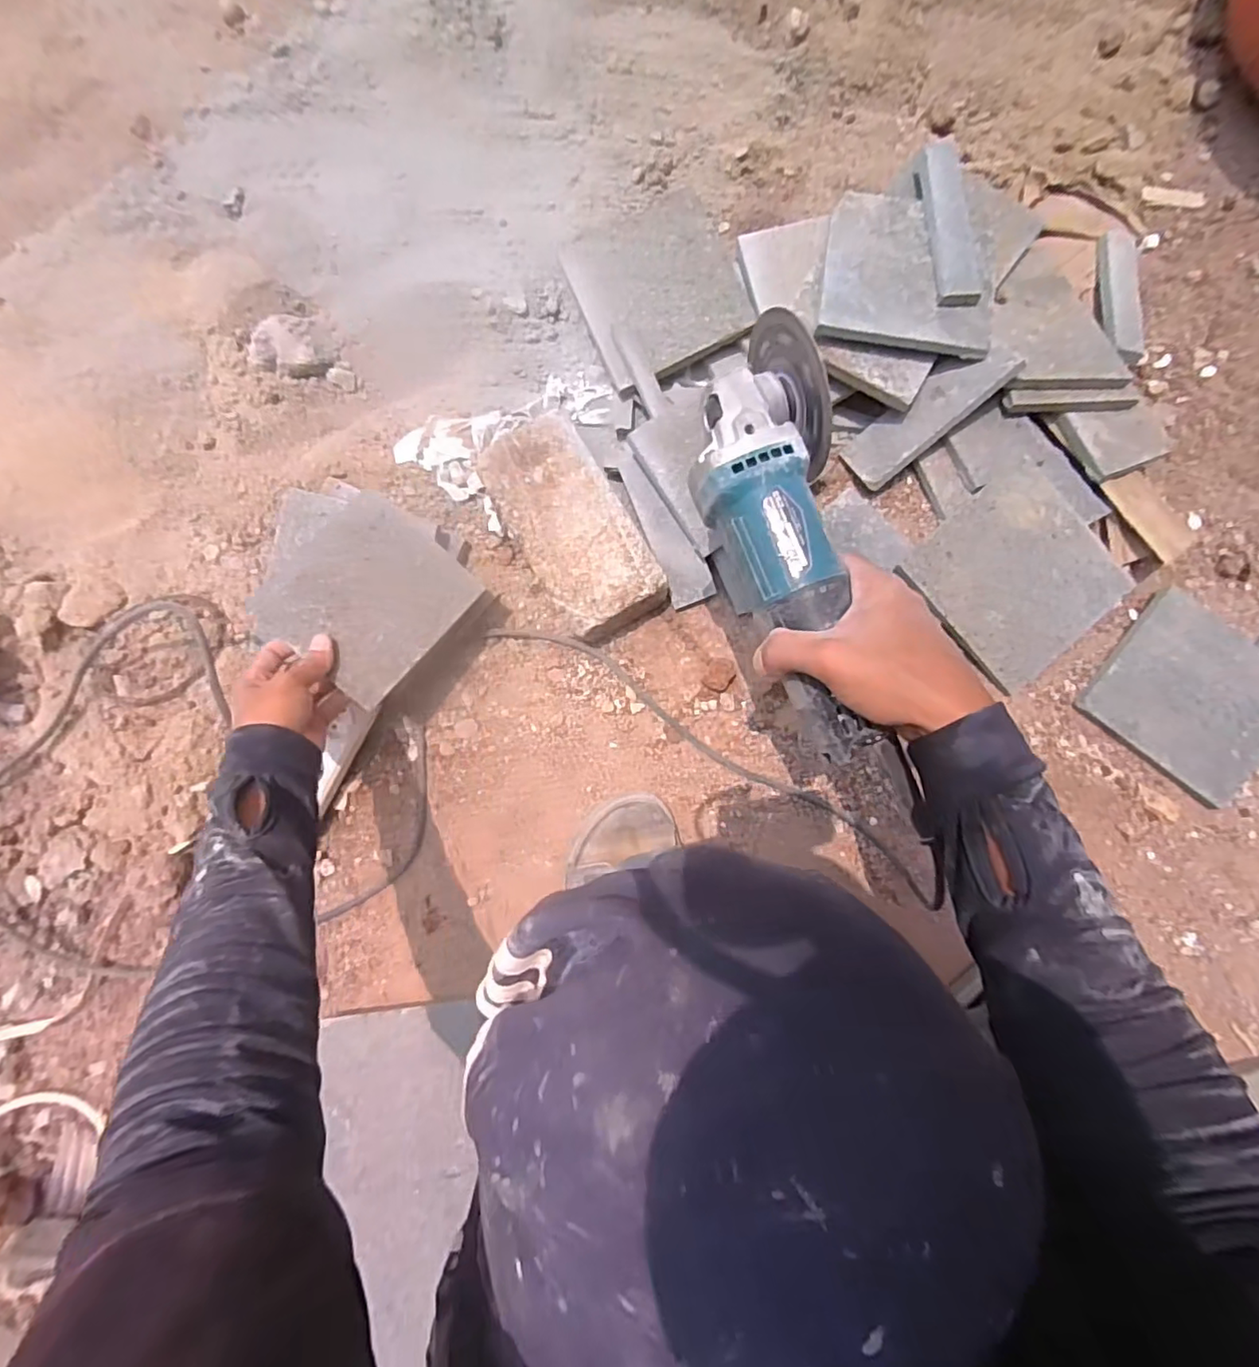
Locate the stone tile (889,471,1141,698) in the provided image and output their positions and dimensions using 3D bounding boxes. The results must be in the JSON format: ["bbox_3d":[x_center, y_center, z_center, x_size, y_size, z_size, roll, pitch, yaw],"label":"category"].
[{"bbox_3d":[0.353,-0.096,0.540,0.157,0.012,0.160,-36,87,3],"label":"stone tile"}]

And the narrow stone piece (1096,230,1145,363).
[{"bbox_3d":[0.452,-0.356,0.550,0.027,0.019,0.152,9,72,1],"label":"narrow stone piece"}]

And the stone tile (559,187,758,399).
[{"bbox_3d":[0.029,-0.383,0.580,0.150,0.014,0.155,-24,88,3],"label":"stone tile"}]

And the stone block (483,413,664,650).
[{"bbox_3d":[-0.055,-0.152,0.568,0.119,0.052,0.217,-29,87,4],"label":"stone block"}]

